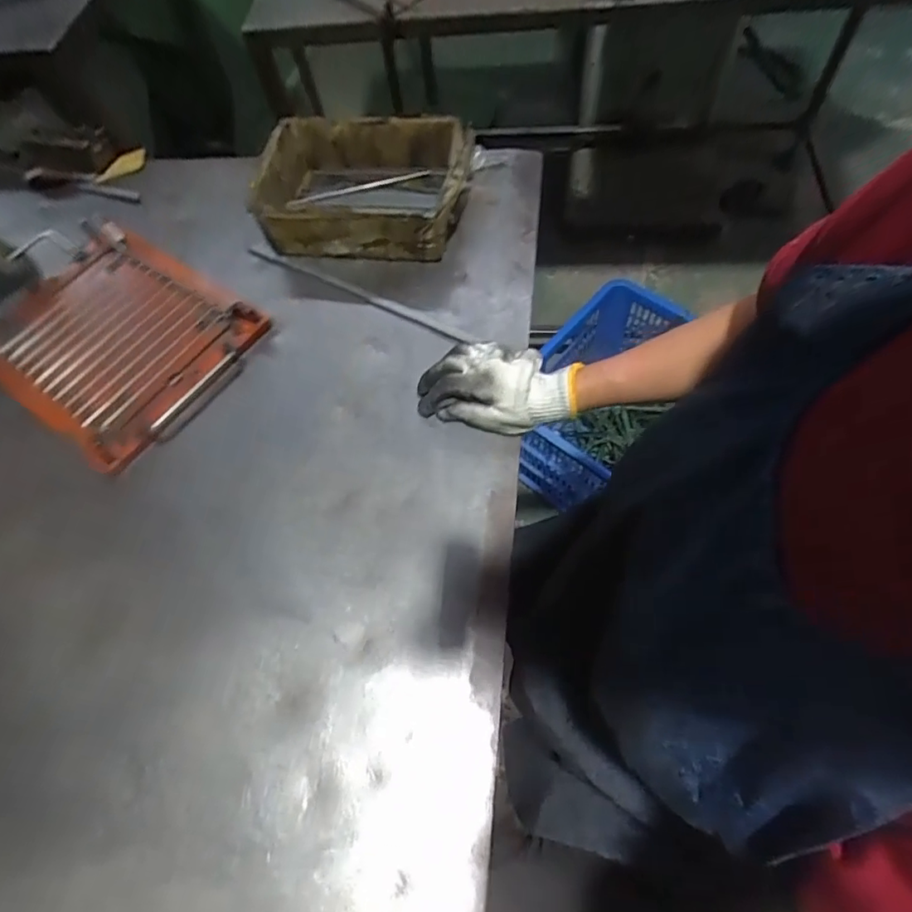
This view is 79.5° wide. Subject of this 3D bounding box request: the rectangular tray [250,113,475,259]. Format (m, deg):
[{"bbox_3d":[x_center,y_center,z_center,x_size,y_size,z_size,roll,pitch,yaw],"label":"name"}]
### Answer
[{"bbox_3d":[-0.116,-0.333,0.695,0.260,0.096,0.181,9,66,7],"label":"rectangular tray"}]

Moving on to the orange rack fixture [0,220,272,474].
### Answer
[{"bbox_3d":[-0.409,-0.154,0.650,0.340,0.033,0.242,37,71,19],"label":"orange rack fixture"}]

